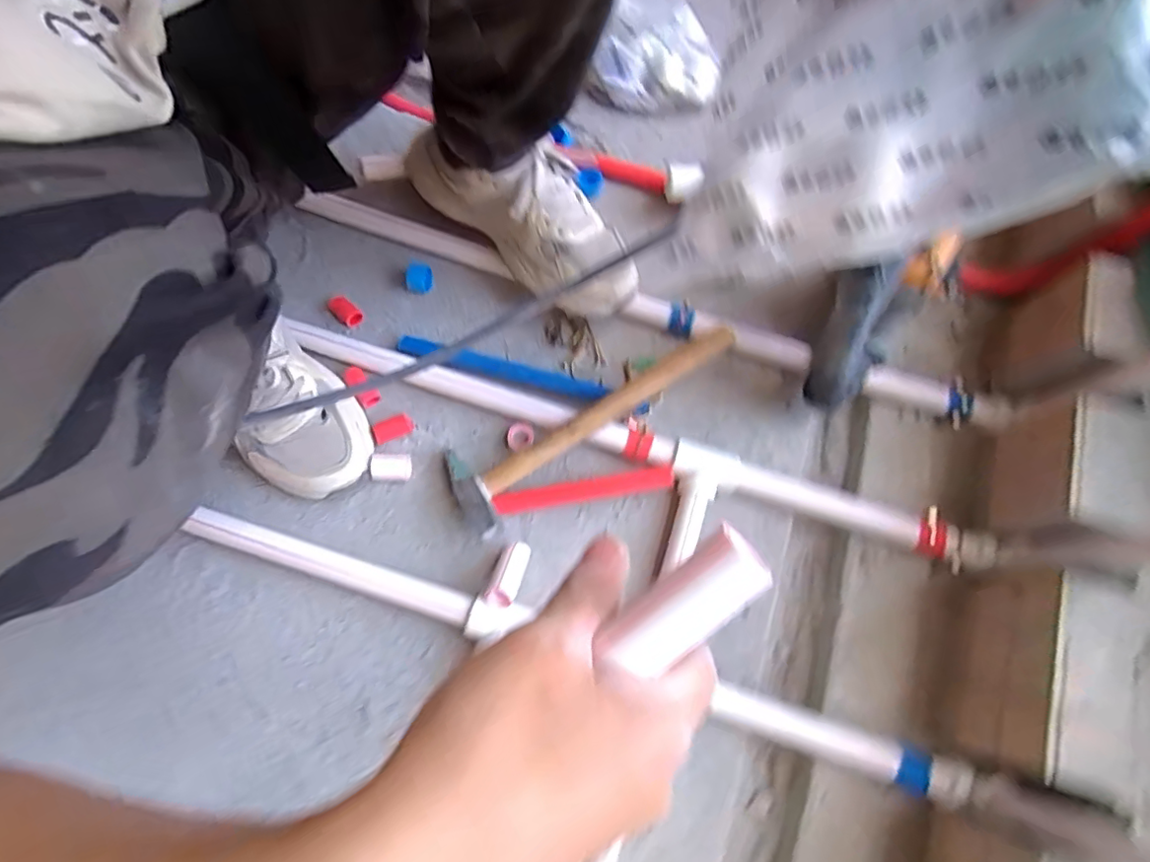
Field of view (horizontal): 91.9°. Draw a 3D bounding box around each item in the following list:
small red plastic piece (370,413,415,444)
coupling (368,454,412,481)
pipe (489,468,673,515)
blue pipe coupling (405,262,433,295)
[{"bbox_3d":[-0.185,-0.001,0.566,0.040,0.023,0.020,-22,76,-7],"label":"small red plastic piece"},{"bbox_3d":[-0.182,0.037,0.554,0.036,0.026,0.026,-3,75,-2],"label":"coupling"},{"bbox_3d":[0.006,0.061,0.562,0.183,0.020,0.021,-11,75,11],"label":"pipe"},{"bbox_3d":[-0.172,-0.169,0.615,0.027,0.021,0.034,-7,75,-3],"label":"blue pipe coupling"}]

